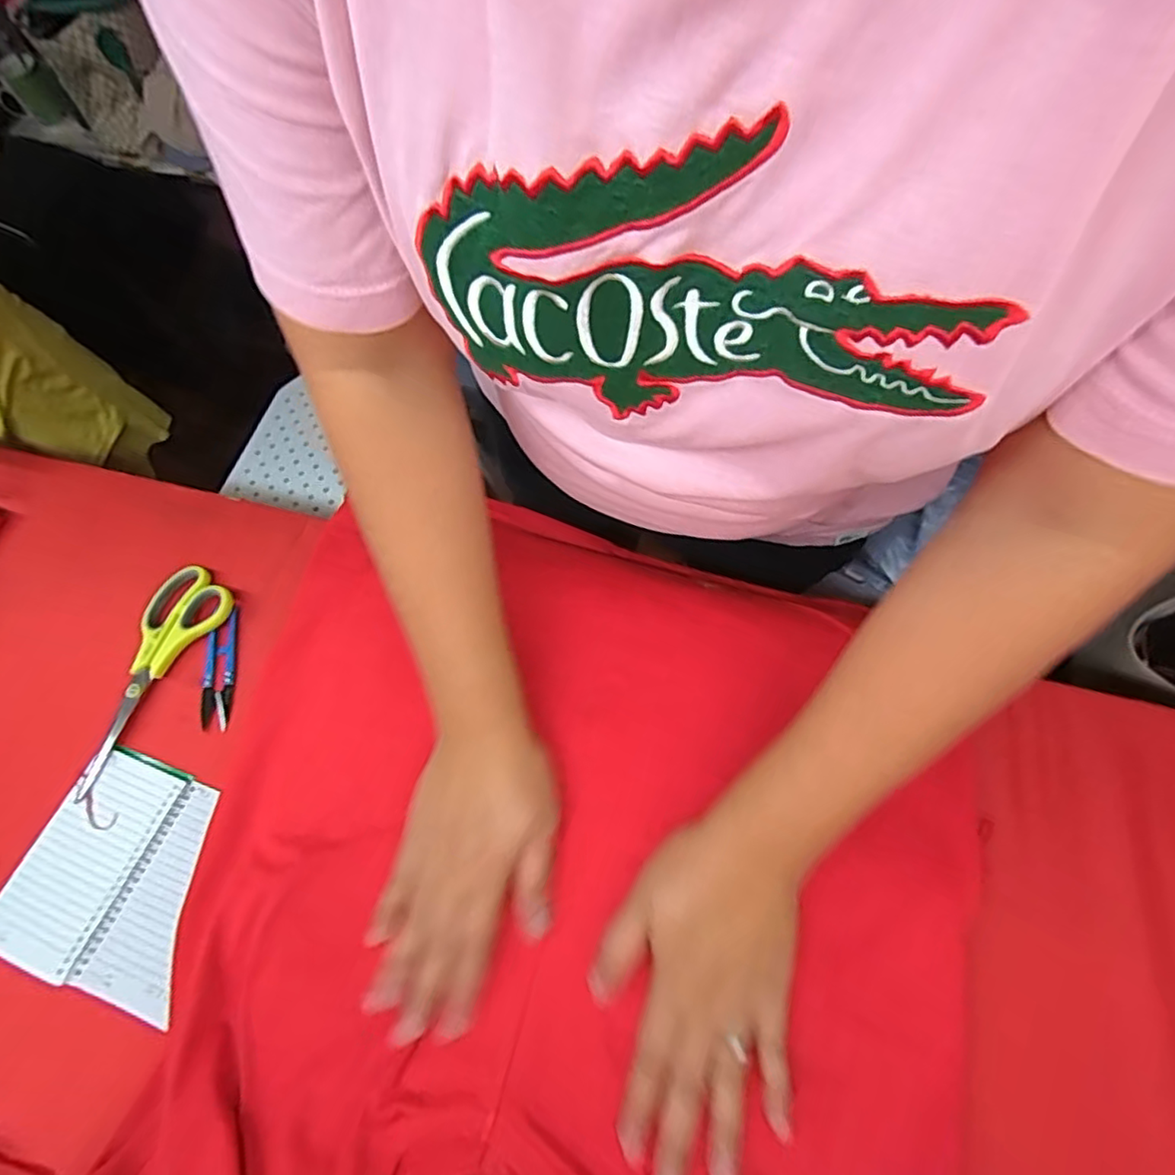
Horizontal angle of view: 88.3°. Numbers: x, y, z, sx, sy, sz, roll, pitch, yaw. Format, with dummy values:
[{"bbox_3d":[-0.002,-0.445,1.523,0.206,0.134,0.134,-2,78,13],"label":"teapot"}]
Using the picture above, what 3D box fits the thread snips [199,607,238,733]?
[{"bbox_3d":[-0.293,0.064,0.481,0.025,0.009,0.097,-8,68,2],"label":"thread snips"}]

